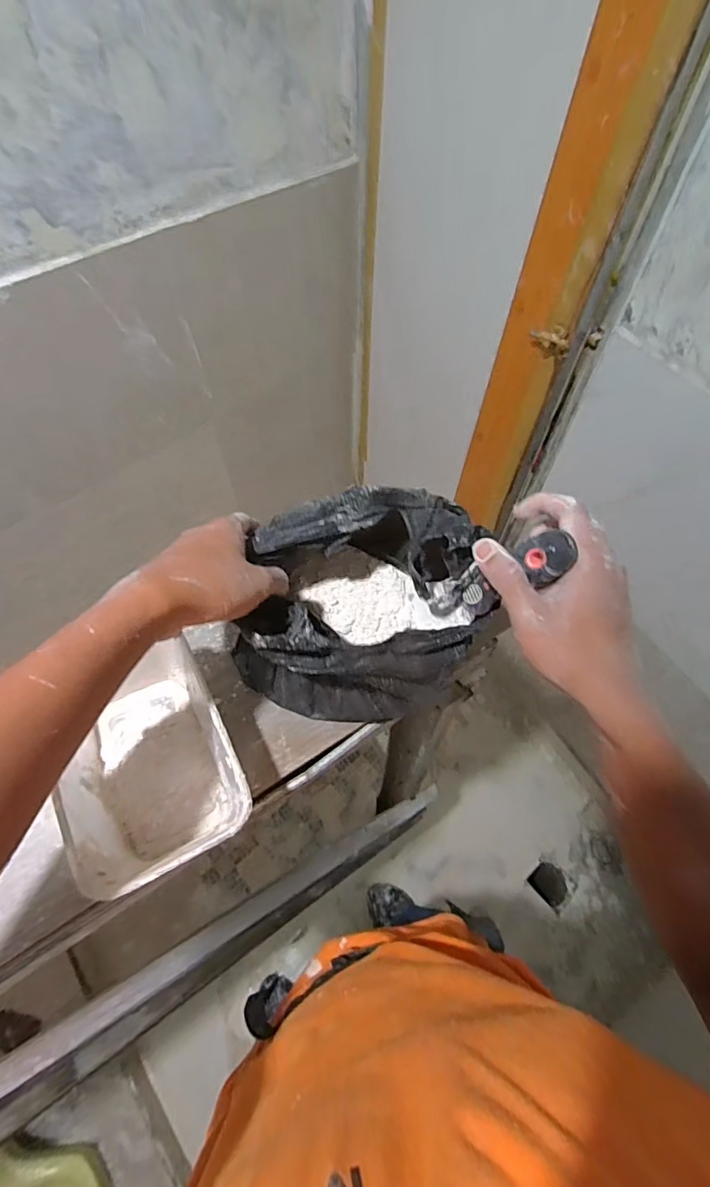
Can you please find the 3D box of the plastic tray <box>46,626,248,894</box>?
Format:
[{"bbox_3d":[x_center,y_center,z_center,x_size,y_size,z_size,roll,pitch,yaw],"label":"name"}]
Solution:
[{"bbox_3d":[-0.160,0.129,0.398,0.117,0.079,0.173,-25,66,-16],"label":"plastic tray"}]

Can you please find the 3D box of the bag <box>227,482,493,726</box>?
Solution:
[{"bbox_3d":[0.006,0.008,0.422,0.202,0.148,0.144,4,61,-1],"label":"bag"}]

